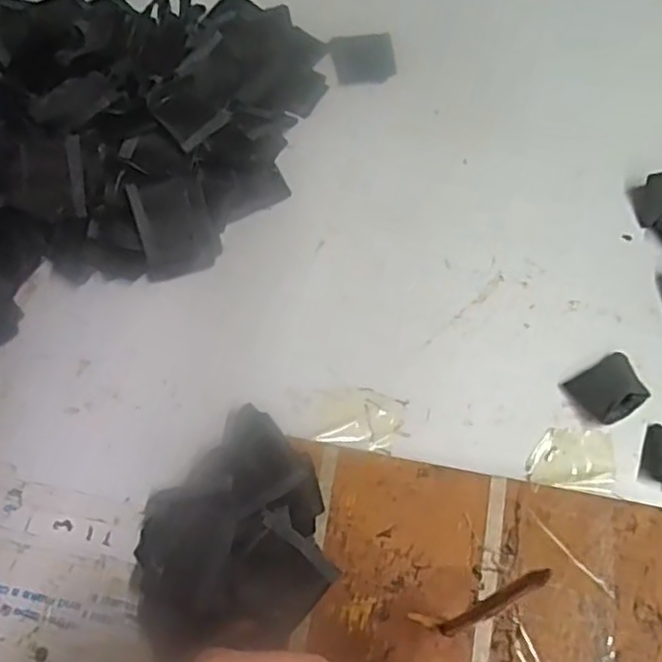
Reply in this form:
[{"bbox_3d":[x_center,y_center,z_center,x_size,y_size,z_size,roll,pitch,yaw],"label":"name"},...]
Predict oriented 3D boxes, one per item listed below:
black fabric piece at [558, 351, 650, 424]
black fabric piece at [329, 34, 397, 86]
[{"bbox_3d":[0.177,0.037,0.434,0.040,0.013,0.037,-30,68,-11],"label":"black fabric piece"},{"bbox_3d":[0.027,-0.225,0.560,0.051,0.006,0.050,-10,65,-3],"label":"black fabric piece"}]

